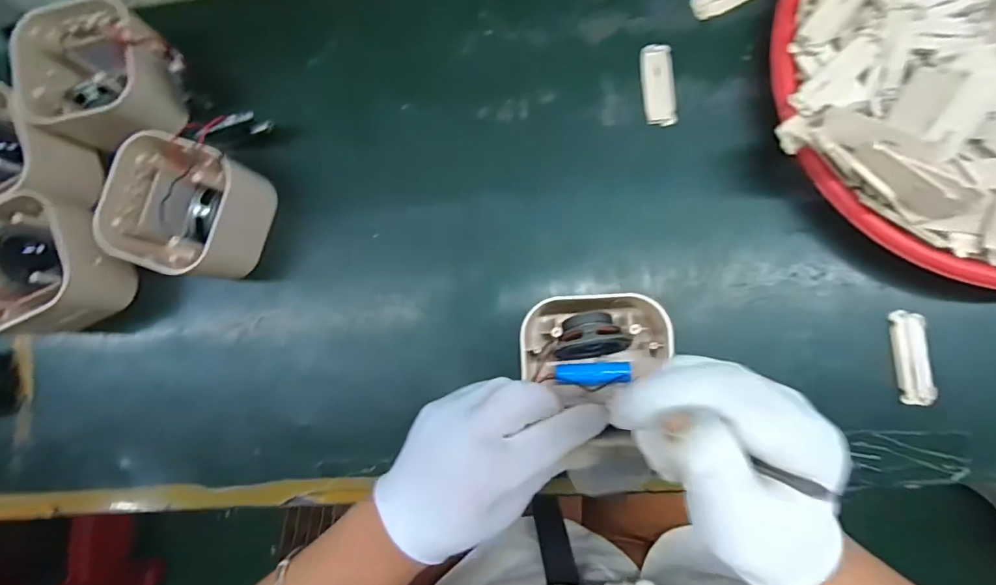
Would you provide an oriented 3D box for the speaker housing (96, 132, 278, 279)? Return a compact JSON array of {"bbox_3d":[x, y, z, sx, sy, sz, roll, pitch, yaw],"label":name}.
[{"bbox_3d":[-0.227,-0.059,0.359,0.090,0.066,0.088,15,86,8],"label":"speaker housing"}]

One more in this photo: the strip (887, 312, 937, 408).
[{"bbox_3d":[0.274,0.043,0.321,0.022,0.004,0.061,-5,83,6],"label":"strip"}]

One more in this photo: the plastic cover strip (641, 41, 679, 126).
[{"bbox_3d":[0.118,-0.152,0.355,0.023,0.004,0.060,-3,83,7],"label":"plastic cover strip"}]

